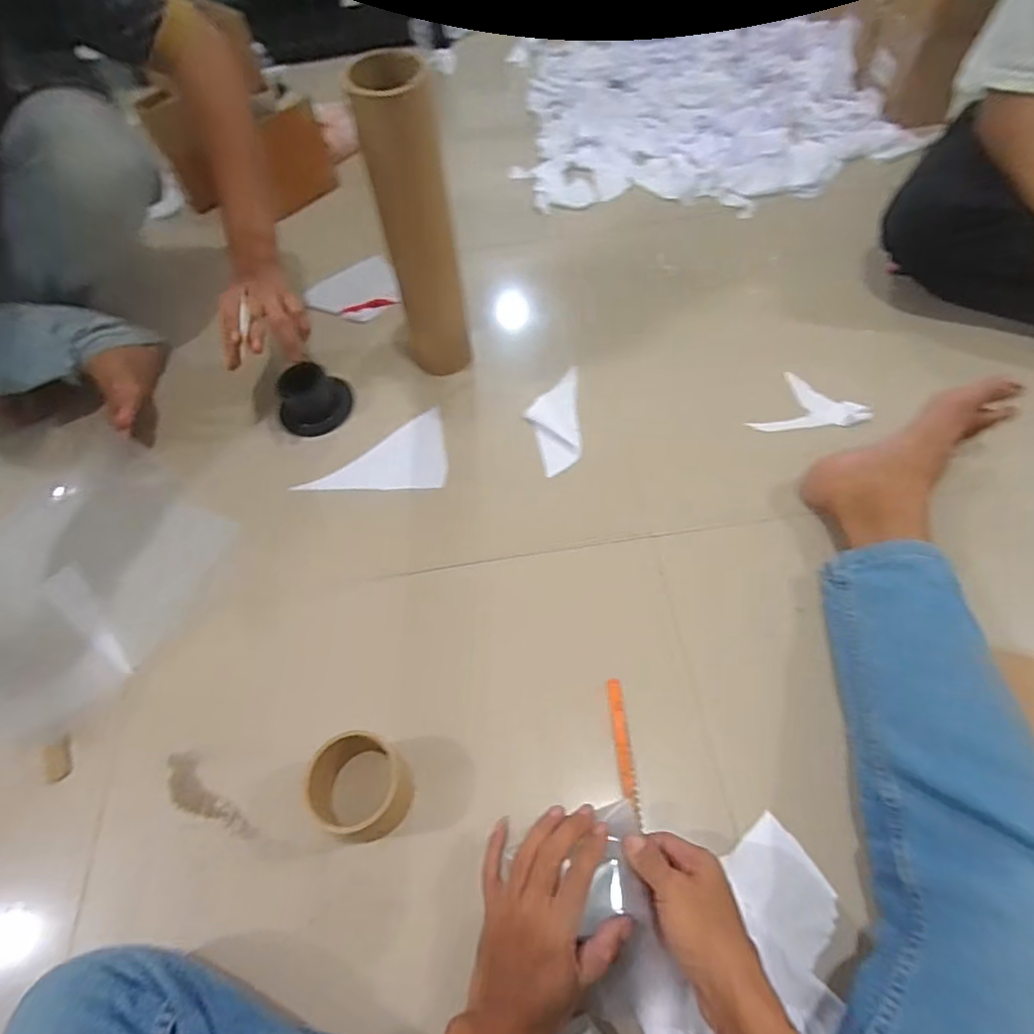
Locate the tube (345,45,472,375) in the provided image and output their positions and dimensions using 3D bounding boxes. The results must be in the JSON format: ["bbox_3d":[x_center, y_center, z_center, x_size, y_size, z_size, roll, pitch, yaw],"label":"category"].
[{"bbox_3d":[-0.109,-0.320,0.690,0.083,0.338,0.088,-13,58,-3],"label":"tube"}]

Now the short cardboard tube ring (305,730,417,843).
[{"bbox_3d":[-0.142,0.245,0.538,0.080,0.069,0.082,-2,58,3],"label":"short cardboard tube ring"}]

